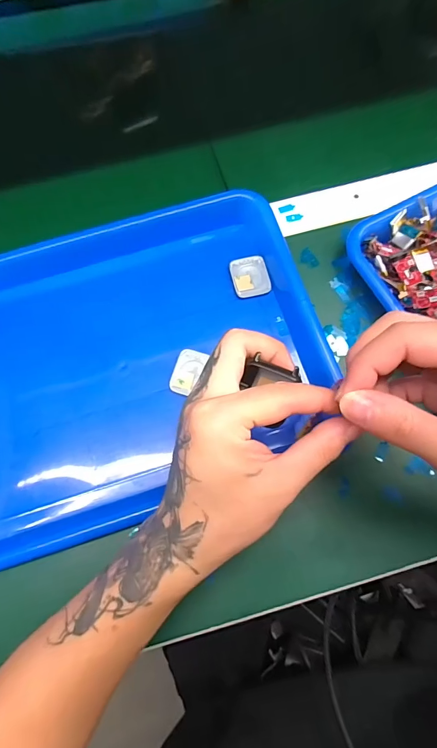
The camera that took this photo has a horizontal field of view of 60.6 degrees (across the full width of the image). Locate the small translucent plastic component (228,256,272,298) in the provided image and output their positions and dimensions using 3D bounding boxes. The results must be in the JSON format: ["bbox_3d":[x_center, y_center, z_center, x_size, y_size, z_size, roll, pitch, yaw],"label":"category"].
[{"bbox_3d":[0.029,-0.089,0.341,0.033,0.005,0.038,-11,74,-2],"label":"small translucent plastic component"}]

